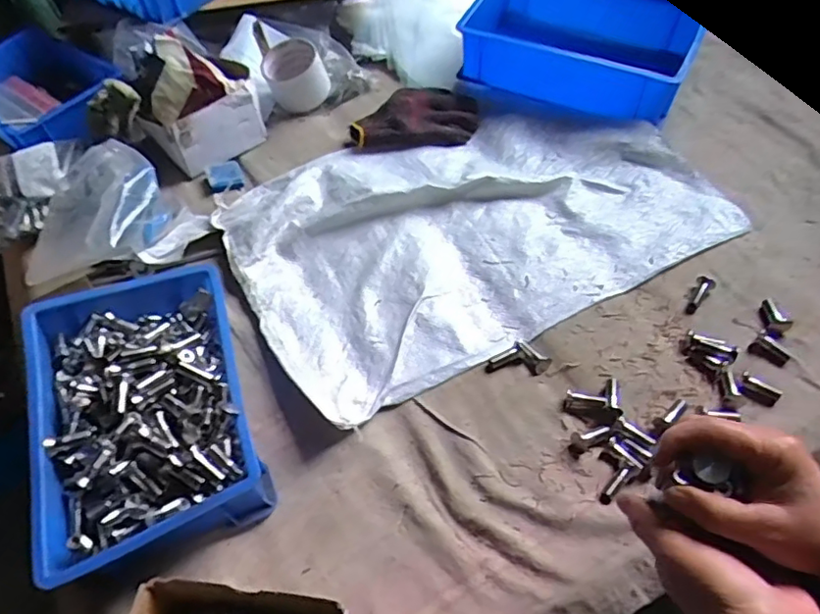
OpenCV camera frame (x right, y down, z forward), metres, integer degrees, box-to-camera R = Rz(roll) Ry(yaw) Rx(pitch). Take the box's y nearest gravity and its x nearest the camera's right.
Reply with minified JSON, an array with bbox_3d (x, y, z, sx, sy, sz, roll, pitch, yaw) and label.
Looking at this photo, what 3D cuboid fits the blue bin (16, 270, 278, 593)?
[{"bbox_3d":[-0.228,0.090,0.524,0.165,0.087,0.241,-19,54,-9],"label":"blue bin"}]

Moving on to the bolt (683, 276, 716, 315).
[{"bbox_3d":[0.288,-0.010,0.596,0.016,0.011,0.047,29,61,24],"label":"bolt"}]

